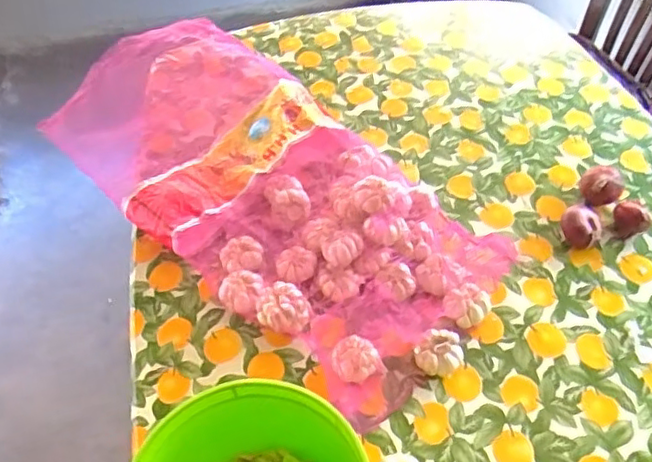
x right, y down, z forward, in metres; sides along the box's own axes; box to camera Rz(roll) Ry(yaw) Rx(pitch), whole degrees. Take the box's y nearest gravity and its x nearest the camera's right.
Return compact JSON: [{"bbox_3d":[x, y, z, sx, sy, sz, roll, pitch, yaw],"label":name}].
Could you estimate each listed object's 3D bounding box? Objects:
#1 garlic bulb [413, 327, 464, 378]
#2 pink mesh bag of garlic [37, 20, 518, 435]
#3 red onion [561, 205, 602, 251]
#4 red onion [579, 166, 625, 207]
[{"bbox_3d":[0.139,0.151,0.755,0.053,0.034,0.059,25,56,22],"label":"garlic bulb"},{"bbox_3d":[-0.120,-0.109,0.941,0.361,0.085,0.797,-34,56,-23],"label":"pink mesh bag of garlic"},{"bbox_3d":[0.358,-0.006,0.869,0.055,0.046,0.060,18,53,17],"label":"red onion"},{"bbox_3d":[0.407,-0.064,0.916,0.060,0.051,0.052,22,55,20],"label":"red onion"}]

